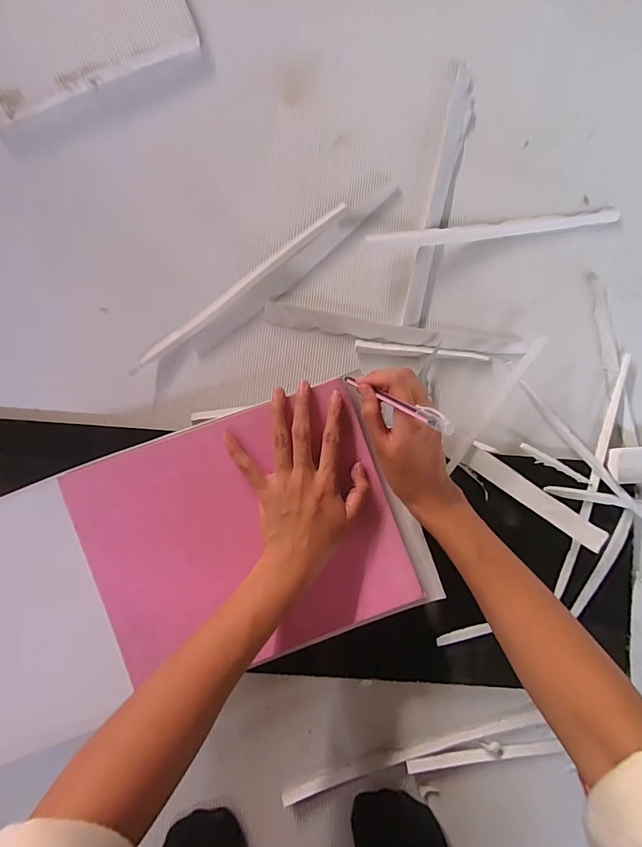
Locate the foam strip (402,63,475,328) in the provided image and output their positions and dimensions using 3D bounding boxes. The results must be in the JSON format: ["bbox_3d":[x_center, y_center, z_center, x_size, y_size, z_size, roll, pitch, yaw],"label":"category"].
[{"bbox_3d":[0.121,-0.229,0.419,0.021,0.017,0.266,13,89,-1],"label":"foam strip"}]

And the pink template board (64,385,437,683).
[{"bbox_3d":[-0.067,0.104,0.375,0.269,0.010,0.215,-19,90,-4],"label":"pink template board"}]

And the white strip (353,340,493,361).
[{"bbox_3d":[0.102,-0.073,0.418,0.132,0.009,0.011,6,89,-1],"label":"white strip"}]

